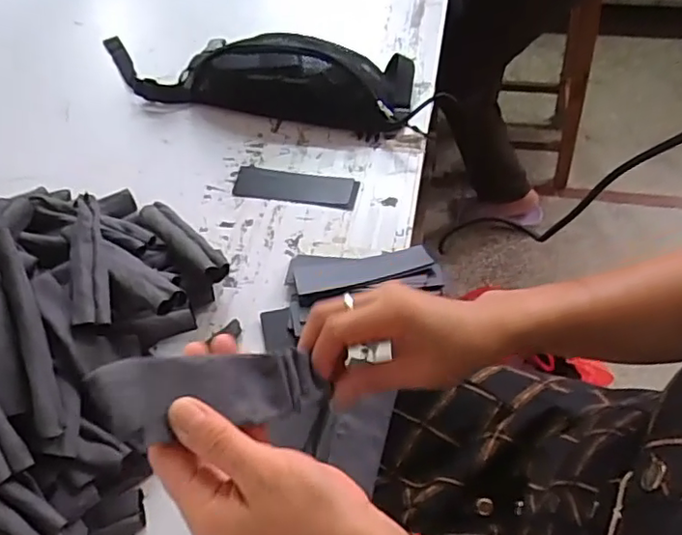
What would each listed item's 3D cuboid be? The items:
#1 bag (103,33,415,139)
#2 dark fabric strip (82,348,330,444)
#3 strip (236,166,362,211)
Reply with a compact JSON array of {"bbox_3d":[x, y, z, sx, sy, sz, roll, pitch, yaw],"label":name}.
[{"bbox_3d":[-0.142,-0.289,0.836,0.487,0.079,0.147,11,57,12],"label":"bag"},{"bbox_3d":[-0.069,0.068,0.332,0.146,0.016,0.041,6,41,-45],"label":"dark fabric strip"},{"bbox_3d":[-0.057,-0.101,0.747,0.154,0.009,0.050,6,56,9],"label":"strip"}]

